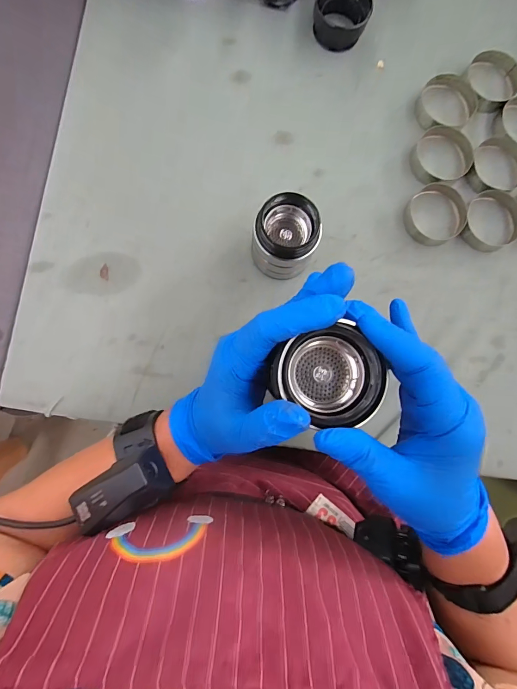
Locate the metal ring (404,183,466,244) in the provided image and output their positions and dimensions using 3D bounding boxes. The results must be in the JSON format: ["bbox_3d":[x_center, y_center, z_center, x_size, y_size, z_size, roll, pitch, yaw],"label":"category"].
[{"bbox_3d":[0.202,-0.148,0.398,0.068,0.021,0.063,0,83,-3],"label":"metal ring"}]

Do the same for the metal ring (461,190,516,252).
[{"bbox_3d":[0.267,-0.141,0.406,0.070,0.020,0.065,0,83,-3],"label":"metal ring"}]

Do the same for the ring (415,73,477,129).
[{"bbox_3d":[0.223,-0.288,0.419,0.068,0.018,0.058,-1,83,-3],"label":"ring"}]

